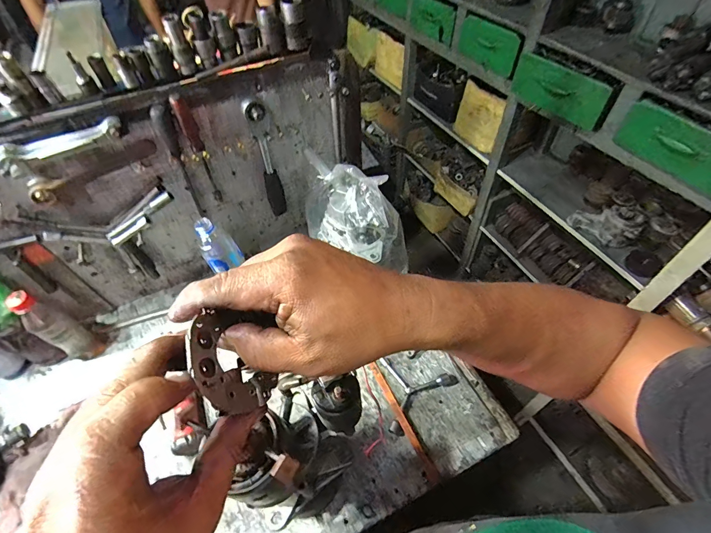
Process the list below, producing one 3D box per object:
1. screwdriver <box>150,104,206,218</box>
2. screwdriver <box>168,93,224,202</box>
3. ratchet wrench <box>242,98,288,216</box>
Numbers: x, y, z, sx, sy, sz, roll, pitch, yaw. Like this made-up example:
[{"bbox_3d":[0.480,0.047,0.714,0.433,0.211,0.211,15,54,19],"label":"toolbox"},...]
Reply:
[{"bbox_3d":[-0.287,-0.166,0.607,0.022,0.214,0.024,-27,55,-18],"label":"screwdriver"},{"bbox_3d":[-0.257,-0.186,0.603,0.022,0.203,0.029,-19,53,-12],"label":"screwdriver"},{"bbox_3d":[-0.160,-0.188,0.668,0.035,0.237,0.042,-14,52,-9],"label":"ratchet wrench"}]

